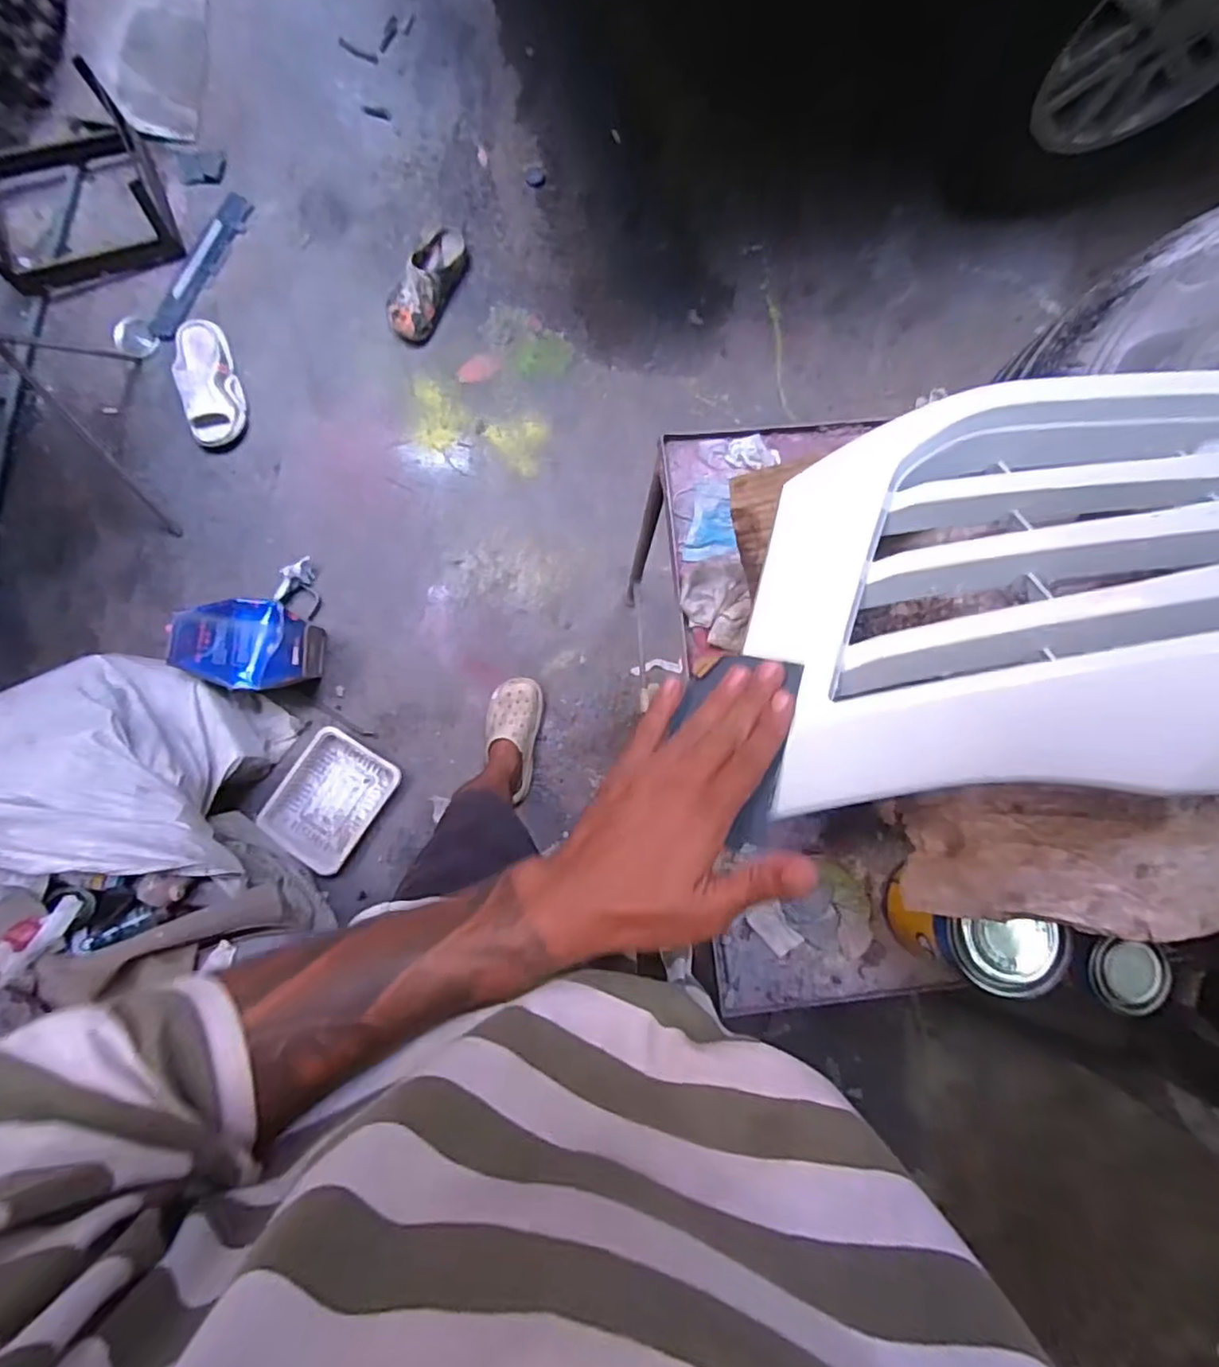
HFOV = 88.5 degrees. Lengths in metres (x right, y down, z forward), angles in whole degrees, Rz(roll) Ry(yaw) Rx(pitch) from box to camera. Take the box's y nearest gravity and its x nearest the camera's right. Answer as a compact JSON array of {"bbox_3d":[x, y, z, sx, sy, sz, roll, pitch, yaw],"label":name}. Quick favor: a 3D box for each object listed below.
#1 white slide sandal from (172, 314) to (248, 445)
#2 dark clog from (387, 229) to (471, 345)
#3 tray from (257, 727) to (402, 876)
[{"bbox_3d":[-0.866,-0.655,1.352,0.116,0.069,0.273,-15,88,-3],"label":"white slide sandal"},{"bbox_3d":[-0.405,-0.905,1.393,0.113,0.079,0.286,21,86,0],"label":"dark clog"},{"bbox_3d":[-0.589,0.246,1.317,0.201,0.039,0.262,32,86,1],"label":"tray"}]

